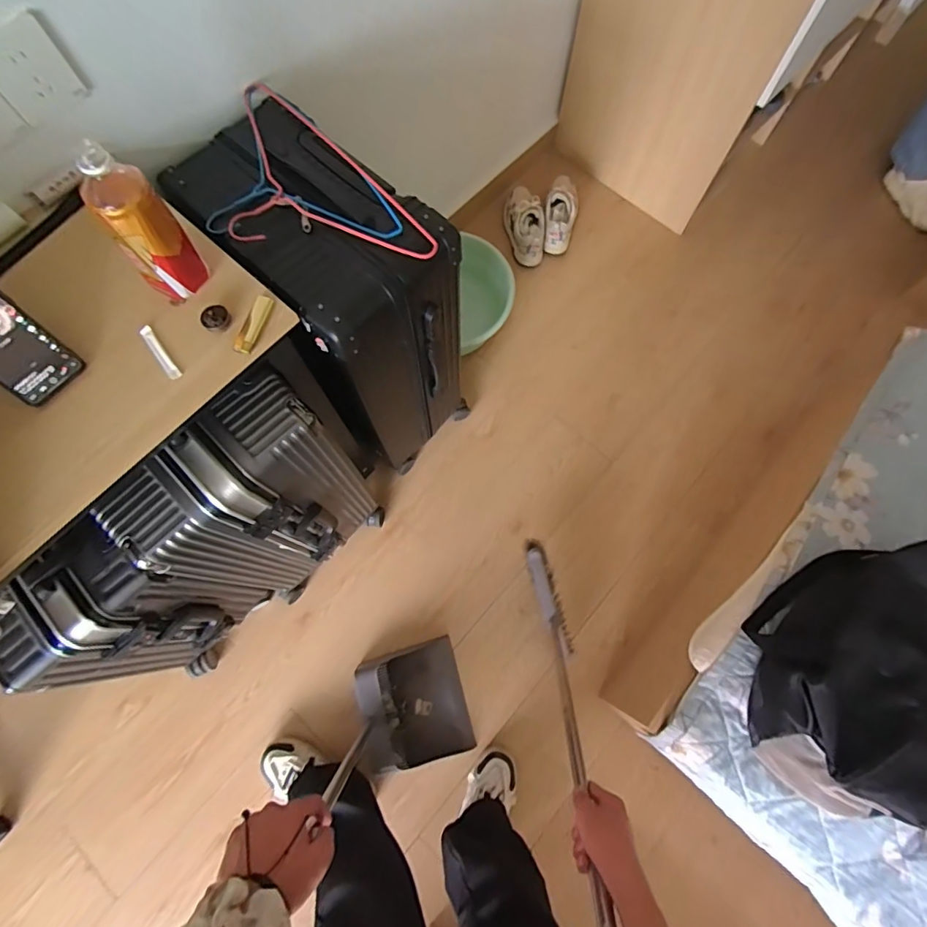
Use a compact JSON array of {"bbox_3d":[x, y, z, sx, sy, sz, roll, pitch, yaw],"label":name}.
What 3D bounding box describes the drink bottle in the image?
[{"bbox_3d":[-0.363,-0.268,0.547,0.070,0.163,0.061,-32,76,-10],"label":"drink bottle"}]

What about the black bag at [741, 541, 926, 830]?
[{"bbox_3d":[0.639,0.291,0.712,0.415,0.213,0.281,-30,76,-9],"label":"black bag"}]

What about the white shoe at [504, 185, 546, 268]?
[{"bbox_3d":[0.180,-0.724,1.446,0.103,0.086,0.263,-7,74,0],"label":"white shoe"}]

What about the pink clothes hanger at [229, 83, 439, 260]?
[{"bbox_3d":[-0.251,-0.400,0.722,0.215,0.015,0.438,-41,77,-9],"label":"pink clothes hanger"}]

